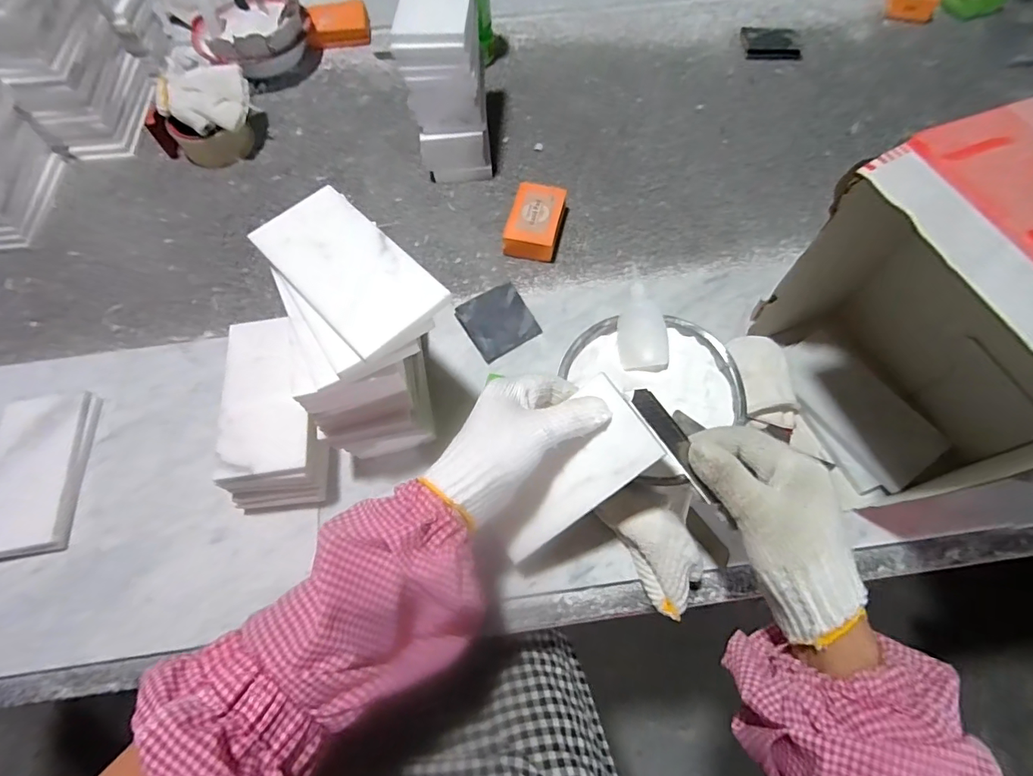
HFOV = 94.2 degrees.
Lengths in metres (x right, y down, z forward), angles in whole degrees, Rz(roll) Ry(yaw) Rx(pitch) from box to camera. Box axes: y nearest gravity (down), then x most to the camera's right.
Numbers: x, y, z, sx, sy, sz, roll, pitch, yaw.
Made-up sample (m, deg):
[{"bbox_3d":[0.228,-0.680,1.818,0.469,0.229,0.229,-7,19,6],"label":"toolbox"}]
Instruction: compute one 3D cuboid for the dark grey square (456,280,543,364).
[{"bbox_3d":[-0.019,-0.071,0.508,0.069,0.009,0.069,-31,79,-11],"label":"dark grey square"}]

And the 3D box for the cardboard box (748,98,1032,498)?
[{"bbox_3d":[0.305,-0.036,0.361,0.154,0.248,0.193,-20,64,-7],"label":"cardboard box"}]

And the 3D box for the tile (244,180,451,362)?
[{"bbox_3d":[-0.124,-0.089,0.352,0.075,0.011,0.148,-40,68,-16],"label":"tile"}]

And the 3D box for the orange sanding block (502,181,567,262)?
[{"bbox_3d":[0.024,-0.199,0.577,0.058,0.033,0.098,10,64,8],"label":"orange sanding block"}]

